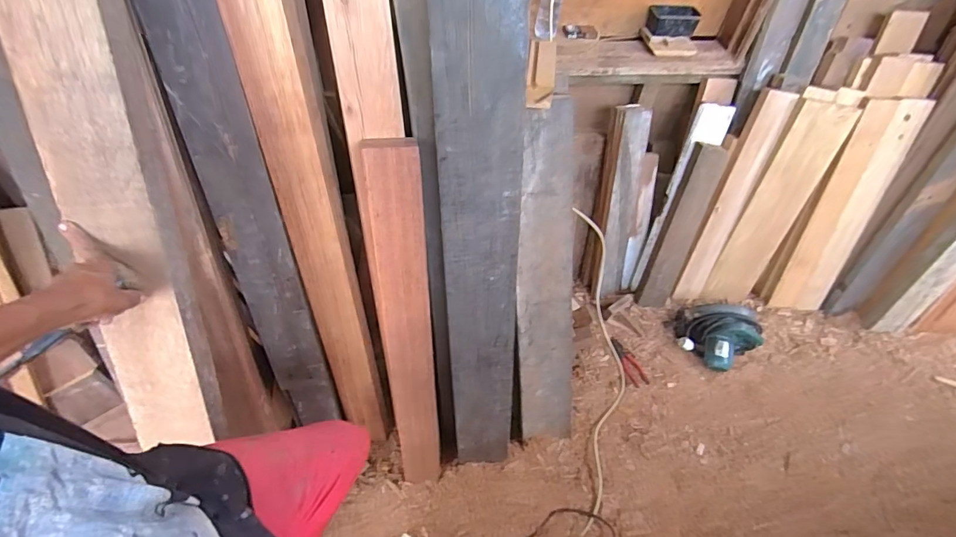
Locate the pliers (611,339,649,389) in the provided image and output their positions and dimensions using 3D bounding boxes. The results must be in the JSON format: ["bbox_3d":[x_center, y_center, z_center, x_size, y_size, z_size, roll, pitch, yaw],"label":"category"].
[{"bbox_3d":[0.532,0.327,1.645,0.066,0.015,0.190,-9,53,-10],"label":"pliers"}]

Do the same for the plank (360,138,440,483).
[{"bbox_3d":[-0.158,0.185,1.092,0.109,0.976,0.043,3,34,4],"label":"plank"}]

